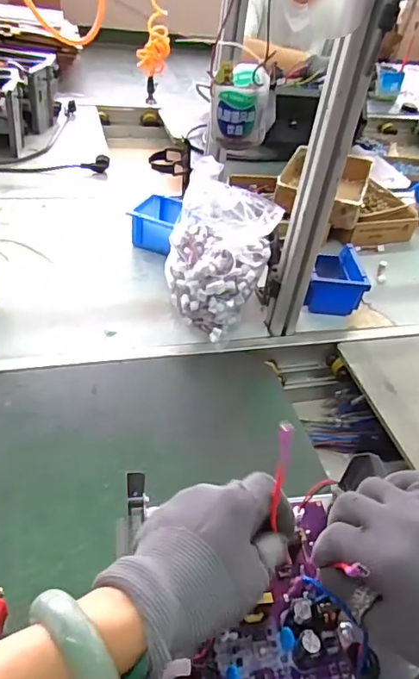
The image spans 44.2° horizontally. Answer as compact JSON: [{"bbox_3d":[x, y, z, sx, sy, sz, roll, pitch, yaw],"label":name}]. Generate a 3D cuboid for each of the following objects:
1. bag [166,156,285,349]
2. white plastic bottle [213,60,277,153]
[{"bbox_3d":[0.011,-0.127,0.809,0.160,0.203,0.162,15,43,7],"label":"bag"},{"bbox_3d":[0.034,-0.254,0.567,0.066,0.070,0.063,12,41,3],"label":"white plastic bottle"}]

